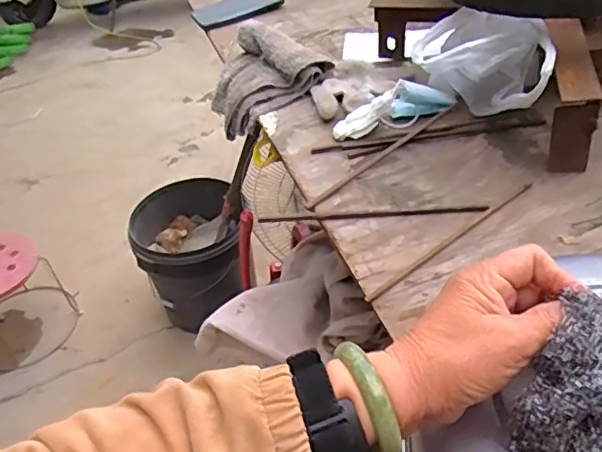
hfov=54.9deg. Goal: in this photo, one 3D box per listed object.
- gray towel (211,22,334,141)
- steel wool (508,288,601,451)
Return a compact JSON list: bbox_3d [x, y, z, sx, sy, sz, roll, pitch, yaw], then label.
[{"bbox_3d":[-0.049,-0.216,0.842,0.161,0.104,0.138,-16,42,-11],"label":"gray towel"},{"bbox_3d":[0.150,0.096,0.313,0.054,0.041,0.118,17,89,25],"label":"steel wool"}]

